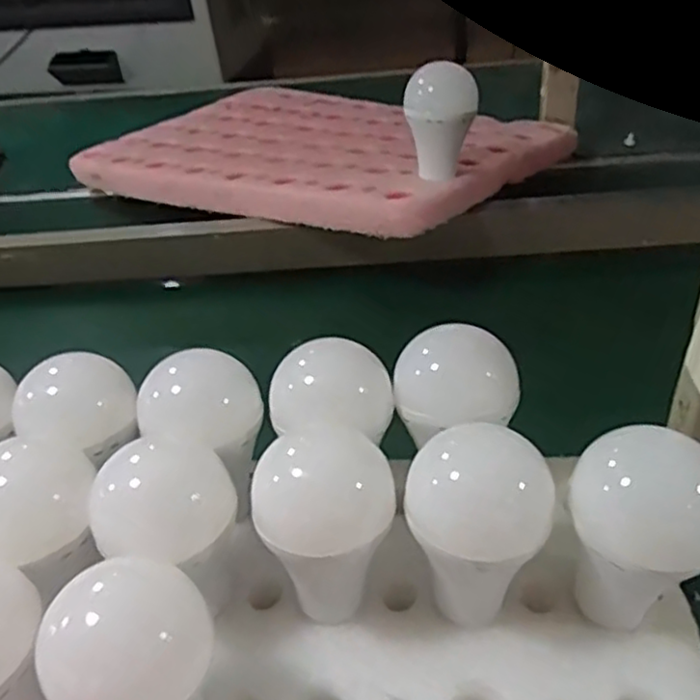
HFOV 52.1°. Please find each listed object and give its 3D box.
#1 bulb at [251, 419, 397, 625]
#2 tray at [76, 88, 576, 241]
[{"bbox_3d":[-0.010,0.089,0.349,0.066,0.091,0.063,-6,39,2],"label":"bulb"},{"bbox_3d":[-0.050,-0.253,0.887,0.561,0.048,0.389,16,39,33],"label":"tray"}]

